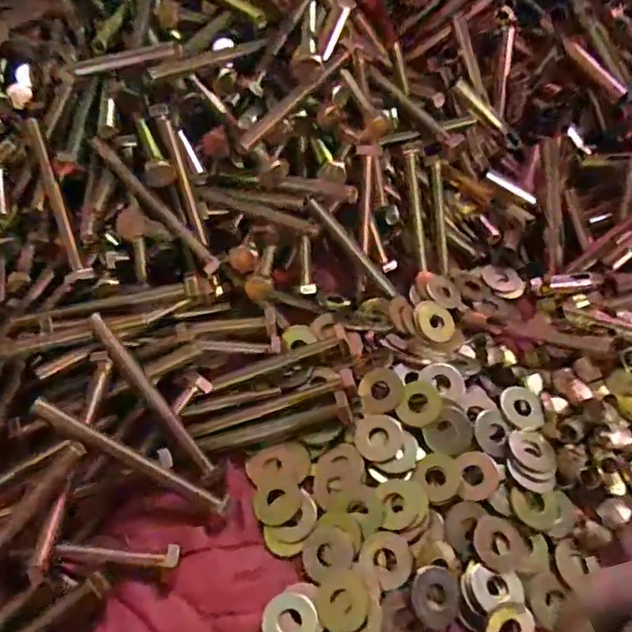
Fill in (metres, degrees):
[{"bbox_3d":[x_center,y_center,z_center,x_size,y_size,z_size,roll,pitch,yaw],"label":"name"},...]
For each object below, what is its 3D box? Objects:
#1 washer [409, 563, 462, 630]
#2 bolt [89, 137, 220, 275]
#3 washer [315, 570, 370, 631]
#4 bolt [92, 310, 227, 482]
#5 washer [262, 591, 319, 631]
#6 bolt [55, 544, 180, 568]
[{"bbox_3d":[0.054,0.126,0.257,0.022,0.005,0.024,-13,54,-10],"label":"washer"},{"bbox_3d":[-0.095,-0.064,0.336,0.102,0.010,0.010,47,62,-3],"label":"bolt"},{"bbox_3d":[0.012,0.128,0.256,0.023,0.004,0.025,-18,56,0],"label":"washer"},{"bbox_3d":[-0.082,0.043,0.293,0.008,0.007,0.105,-37,90,-25],"label":"bolt"},{"bbox_3d":[-0.011,0.135,0.252,0.024,0.004,0.024,-13,54,-10],"label":"washer"},{"bbox_3d":[-0.089,0.106,0.255,0.052,0.007,0.009,0,53,0],"label":"bolt"}]

